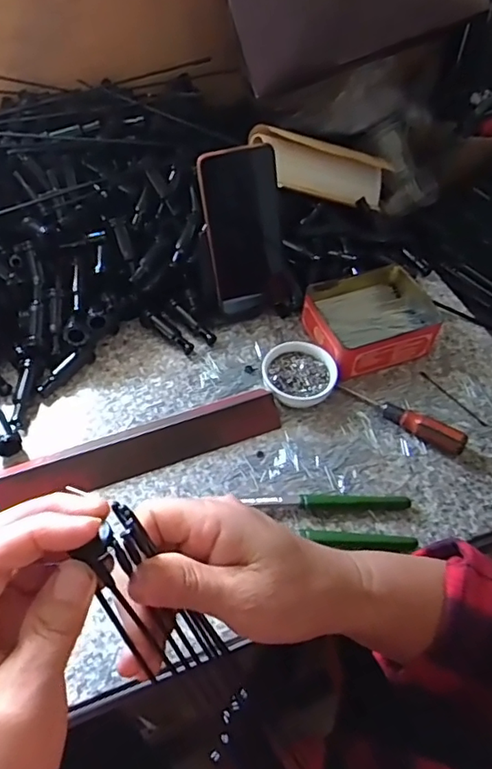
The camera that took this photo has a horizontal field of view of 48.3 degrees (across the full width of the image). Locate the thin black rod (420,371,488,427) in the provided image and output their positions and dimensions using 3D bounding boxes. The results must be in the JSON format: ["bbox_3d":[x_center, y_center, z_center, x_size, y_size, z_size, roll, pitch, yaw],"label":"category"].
[{"bbox_3d":[0.211,0.013,0.559,0.007,0.004,0.084,-30,59,-22],"label":"thin black rod"}]

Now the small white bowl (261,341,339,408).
[{"bbox_3d":[0.053,-0.008,0.550,0.070,0.028,0.072,1,53,-1],"label":"small white bowl"}]

